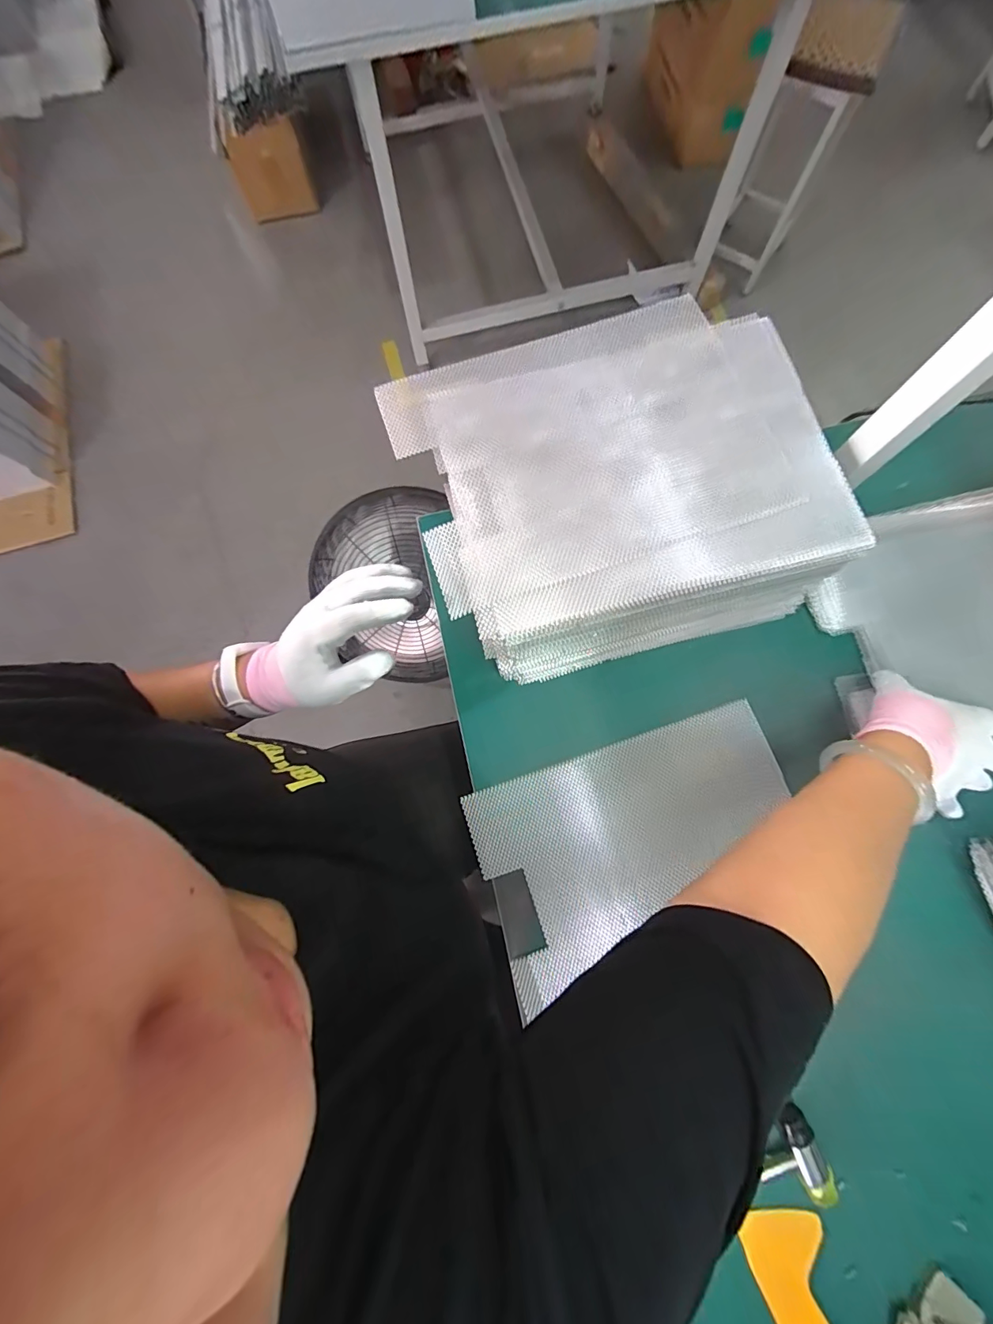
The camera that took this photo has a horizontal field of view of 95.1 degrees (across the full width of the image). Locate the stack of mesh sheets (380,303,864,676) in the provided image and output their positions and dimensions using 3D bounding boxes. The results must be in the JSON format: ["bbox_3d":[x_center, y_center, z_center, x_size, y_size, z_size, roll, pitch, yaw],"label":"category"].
[{"bbox_3d":[0.113,-0.164,0.477,0.370,0.144,0.293,-16,76,-2],"label":"stack of mesh sheets"}]

